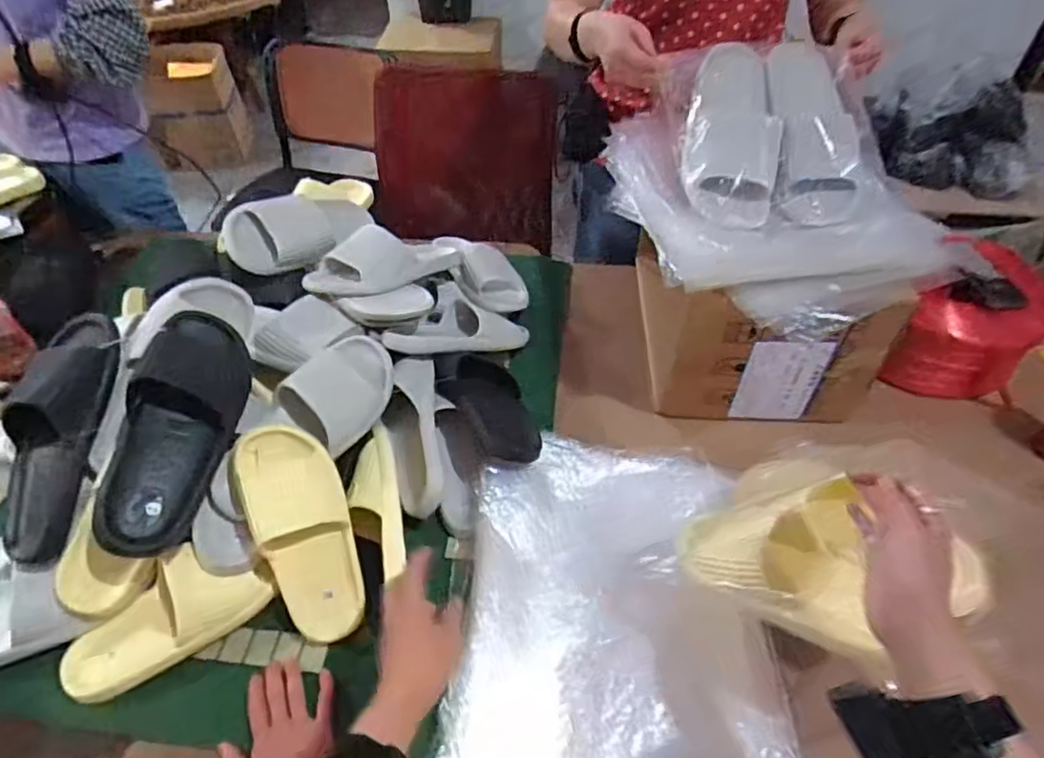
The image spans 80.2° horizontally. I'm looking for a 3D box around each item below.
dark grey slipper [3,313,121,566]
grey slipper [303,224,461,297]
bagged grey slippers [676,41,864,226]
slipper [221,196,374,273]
[{"bbox_3d":[-0.520,0.059,0.680,0.080,0.068,0.268,9,84,6],"label":"dark grey slipper"},{"bbox_3d":[-0.193,-0.178,0.922,0.251,0.061,0.092,-19,50,-34],"label":"grey slipper"},{"bbox_3d":[0.322,-0.325,0.818,0.222,0.090,0.278,0,83,-7],"label":"bagged grey slippers"},{"bbox_3d":[-0.335,-0.252,1.001,0.110,0.088,0.295,20,33,15],"label":"slipper"}]

